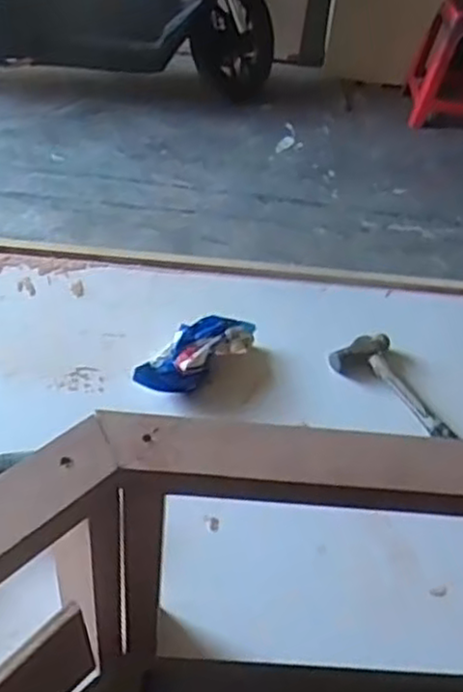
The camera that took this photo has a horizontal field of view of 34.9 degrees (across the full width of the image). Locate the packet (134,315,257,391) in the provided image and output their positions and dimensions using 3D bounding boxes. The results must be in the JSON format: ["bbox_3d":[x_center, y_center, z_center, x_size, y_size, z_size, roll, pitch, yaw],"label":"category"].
[{"bbox_3d":[-0.044,0.010,0.902,0.066,0.038,0.178,33,50,23],"label":"packet"}]

